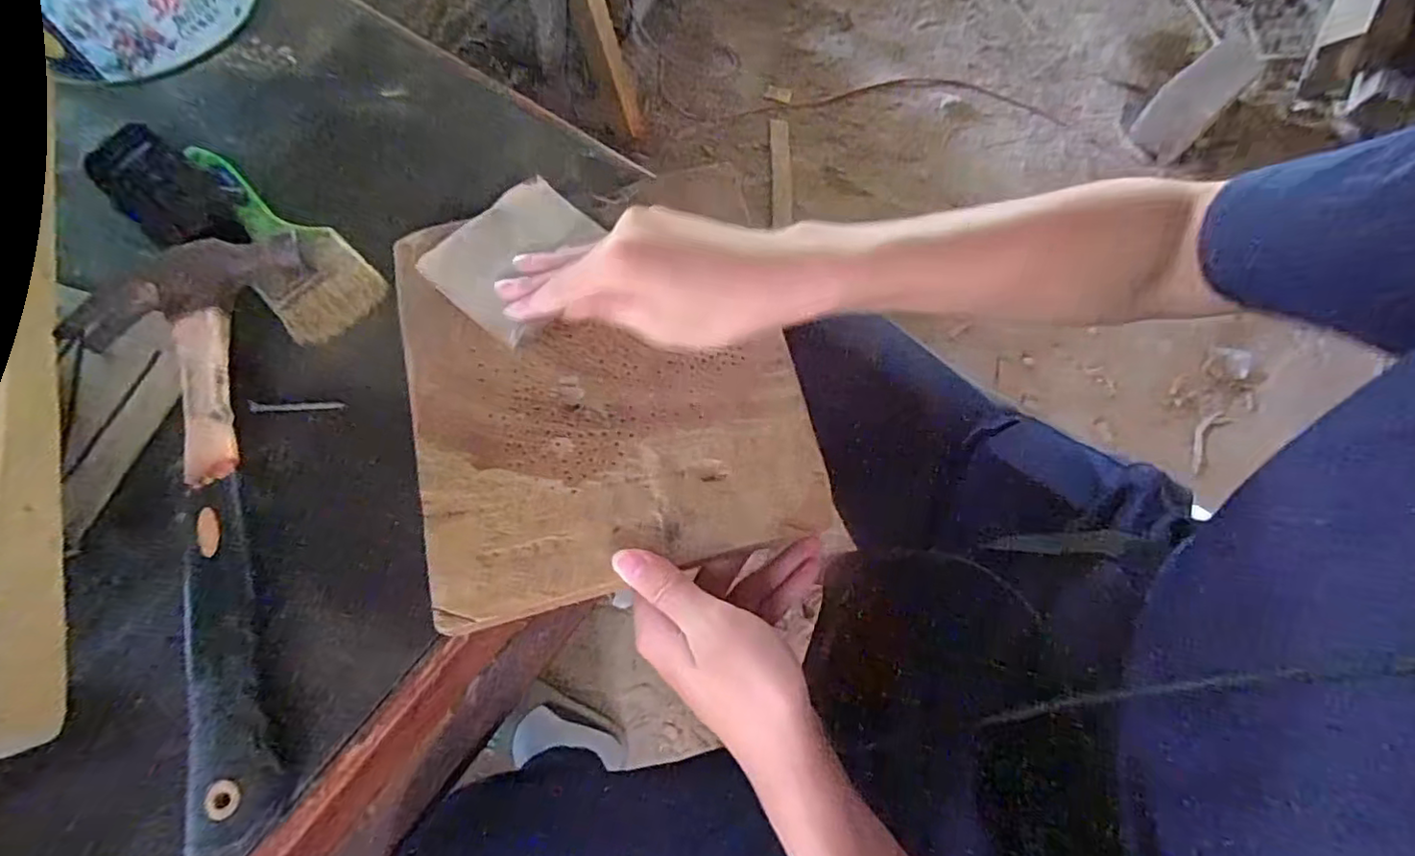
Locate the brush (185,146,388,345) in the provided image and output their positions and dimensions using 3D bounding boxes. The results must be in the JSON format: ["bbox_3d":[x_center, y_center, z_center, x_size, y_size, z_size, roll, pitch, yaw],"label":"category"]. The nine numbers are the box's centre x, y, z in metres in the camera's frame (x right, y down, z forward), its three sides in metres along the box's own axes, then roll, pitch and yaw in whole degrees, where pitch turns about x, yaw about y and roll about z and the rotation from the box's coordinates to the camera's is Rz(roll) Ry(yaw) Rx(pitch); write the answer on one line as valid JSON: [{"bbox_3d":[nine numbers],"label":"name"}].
[{"bbox_3d":[-0.286,-0.136,0.421,0.064,0.023,0.186,-36,72,-15],"label":"brush"}]

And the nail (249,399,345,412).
[{"bbox_3d":[-0.245,-0.013,0.375,0.047,0.004,0.006,-2,64,-25],"label":"nail"}]

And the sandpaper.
[{"bbox_3d":[-0.119,-0.110,0.394,0.087,0.014,0.102,33,71,14],"label":"sandpaper"}]

